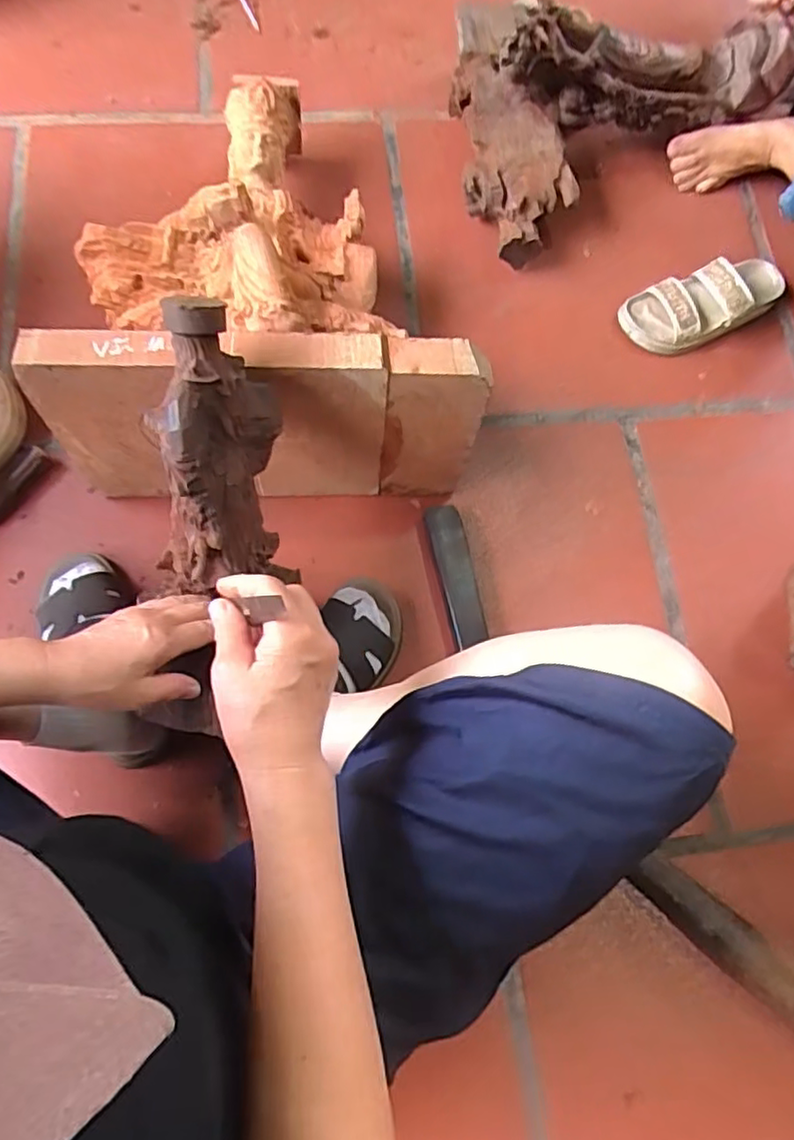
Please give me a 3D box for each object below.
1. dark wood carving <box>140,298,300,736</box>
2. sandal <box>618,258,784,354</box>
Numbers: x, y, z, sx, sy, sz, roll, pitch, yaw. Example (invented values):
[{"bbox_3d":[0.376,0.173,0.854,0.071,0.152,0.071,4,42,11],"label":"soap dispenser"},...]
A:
[{"bbox_3d":[-0.157,-0.102,0.552,0.095,0.103,0.236,1,114,0],"label":"dark wood carving"},{"bbox_3d":[0.408,-0.357,0.836,0.222,0.063,0.093,-23,75,-8],"label":"sandal"}]

